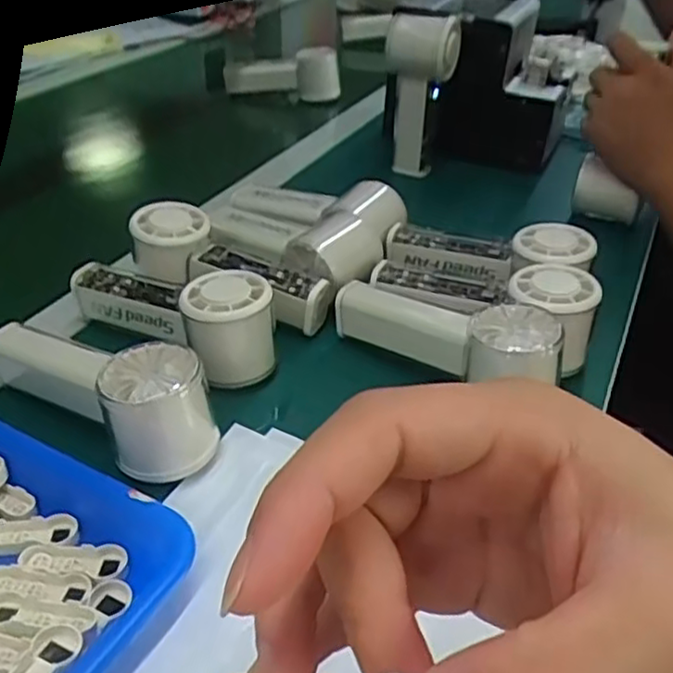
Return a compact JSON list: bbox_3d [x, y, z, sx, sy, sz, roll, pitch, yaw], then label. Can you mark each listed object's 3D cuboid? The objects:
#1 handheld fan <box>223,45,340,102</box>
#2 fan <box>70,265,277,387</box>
[{"bbox_3d":[-0.072,-0.340,0.908,0.150,0.072,0.048,5,39,19],"label":"handheld fan"},{"bbox_3d":[-0.109,-0.014,0.462,0.152,0.062,0.055,12,39,27],"label":"fan"}]

